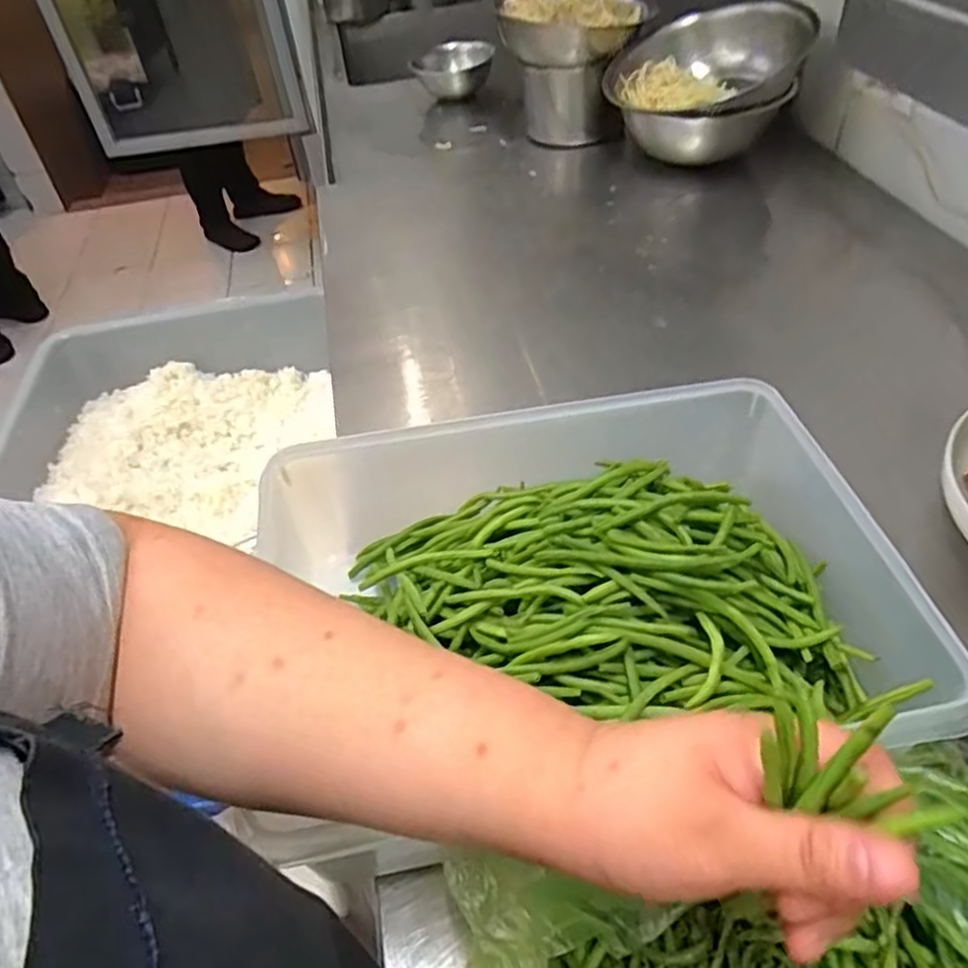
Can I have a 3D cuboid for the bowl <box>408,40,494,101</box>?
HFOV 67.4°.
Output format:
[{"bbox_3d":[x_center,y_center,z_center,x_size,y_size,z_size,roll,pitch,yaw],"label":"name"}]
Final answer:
[{"bbox_3d":[-0.053,-0.729,1.276,0.140,0.062,0.139,-3,45,3],"label":"bowl"}]

